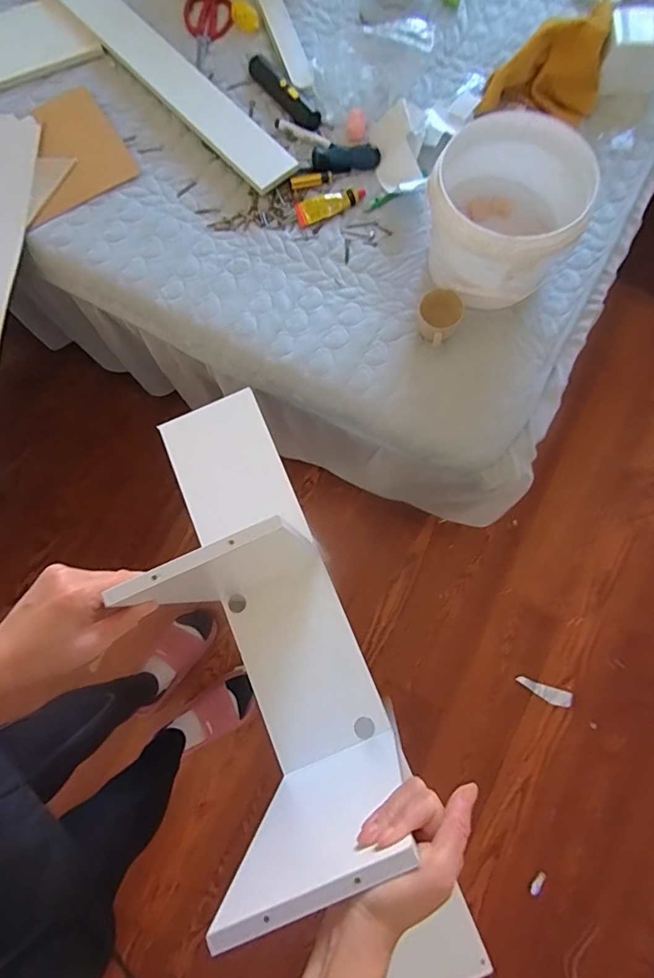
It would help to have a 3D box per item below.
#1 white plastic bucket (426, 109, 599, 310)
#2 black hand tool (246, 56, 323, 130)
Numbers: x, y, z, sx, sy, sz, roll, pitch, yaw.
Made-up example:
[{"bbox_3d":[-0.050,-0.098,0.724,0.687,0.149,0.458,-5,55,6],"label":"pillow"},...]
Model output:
[{"bbox_3d":[0.236,-0.367,0.680,0.195,0.159,0.203,0,80,-1],"label":"white plastic bucket"},{"bbox_3d":[-0.073,-0.652,0.806,0.031,0.024,0.156,-42,82,-9],"label":"black hand tool"}]

